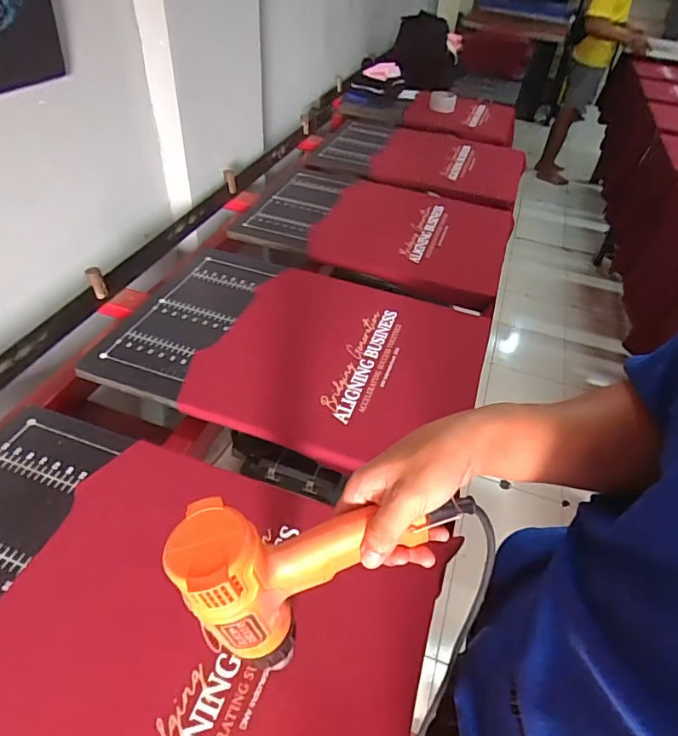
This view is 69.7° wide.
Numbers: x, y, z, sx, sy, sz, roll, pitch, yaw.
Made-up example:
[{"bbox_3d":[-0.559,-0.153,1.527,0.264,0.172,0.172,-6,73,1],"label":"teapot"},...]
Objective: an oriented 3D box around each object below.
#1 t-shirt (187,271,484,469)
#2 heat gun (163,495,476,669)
[{"bbox_3d":[0.020,-0.029,0.827,0.423,0.032,0.424,16,45,10],"label":"t-shirt"},{"bbox_3d":[-0.012,0.167,0.378,0.214,0.132,0.071,1,44,-4],"label":"heat gun"}]

